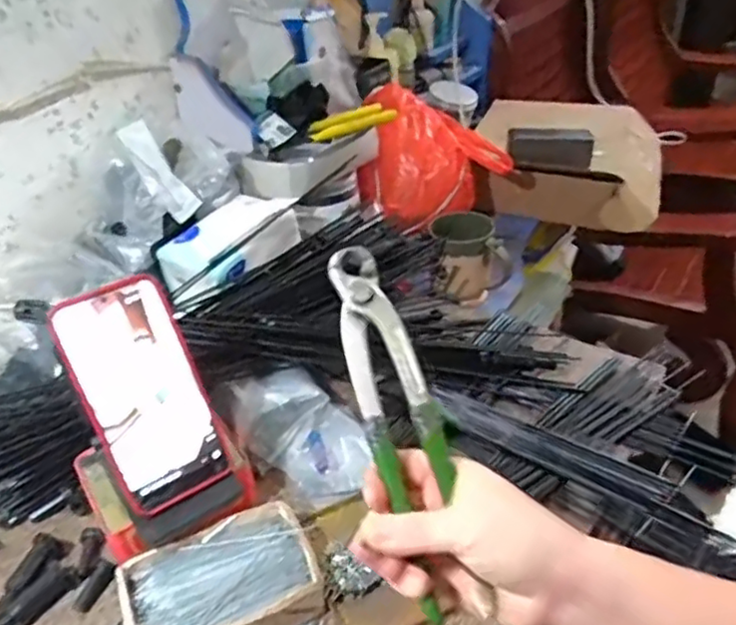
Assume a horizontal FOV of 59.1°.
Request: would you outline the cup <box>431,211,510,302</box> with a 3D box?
[{"bbox_3d":[0.131,-0.070,0.852,0.089,0.092,0.094,-9,35,-3],"label":"cup"}]

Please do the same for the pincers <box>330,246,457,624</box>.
[{"bbox_3d":[0.019,0.056,0.343,0.037,0.012,0.195,-15,76,-17],"label":"pincers"}]

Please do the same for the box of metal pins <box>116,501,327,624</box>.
[{"bbox_3d":[-0.104,0.195,0.464,0.128,0.031,0.092,-21,37,-19],"label":"box of metal pins"}]

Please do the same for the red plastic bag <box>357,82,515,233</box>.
[{"bbox_3d":[0.098,-0.228,0.951,0.208,0.146,0.165,-1,35,10],"label":"red plastic bag"}]

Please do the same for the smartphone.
[{"bbox_3d":[-0.161,0.059,0.473,0.081,0.161,0.008,-25,10,-28],"label":"smartphone"}]

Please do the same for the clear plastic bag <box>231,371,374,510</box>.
[{"bbox_3d":[-0.062,0.103,0.578,0.137,0.049,0.087,22,43,33],"label":"clear plastic bag"}]

